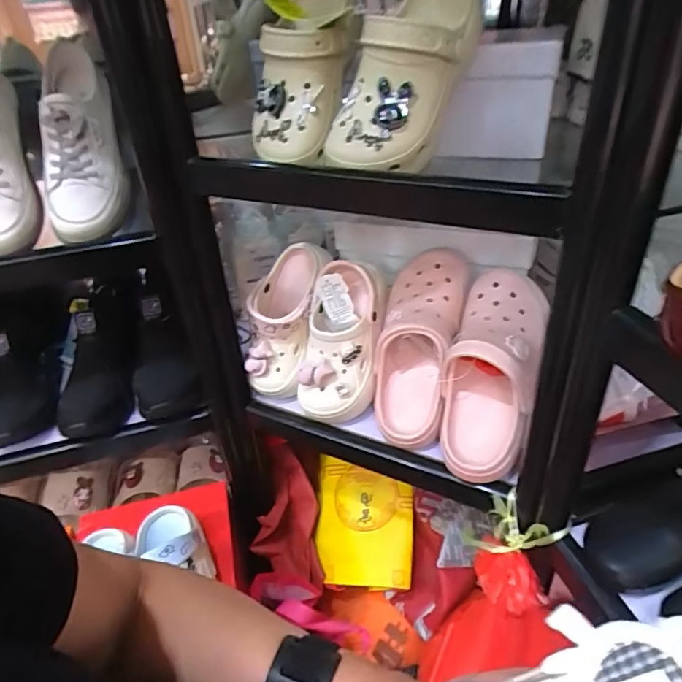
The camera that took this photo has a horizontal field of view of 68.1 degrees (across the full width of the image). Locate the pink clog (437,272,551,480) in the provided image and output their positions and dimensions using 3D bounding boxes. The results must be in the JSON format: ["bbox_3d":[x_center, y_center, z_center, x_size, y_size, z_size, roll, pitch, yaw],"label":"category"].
[{"bbox_3d":[0.178,0.036,0.608,0.094,0.253,0.086,9,-9,20],"label":"pink clog"}]

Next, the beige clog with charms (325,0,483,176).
[{"bbox_3d":[0.072,-0.258,0.493,0.173,0.165,0.075,-24,38,-27],"label":"beige clog with charms"}]

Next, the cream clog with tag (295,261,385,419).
[{"bbox_3d":[0.003,0.003,0.696,0.102,0.213,0.067,7,-6,17],"label":"cream clog with tag"}]

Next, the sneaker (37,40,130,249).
[{"bbox_3d":[-0.309,-0.241,0.605,0.082,0.244,0.082,-7,-8,-4],"label":"sneaker"}]

